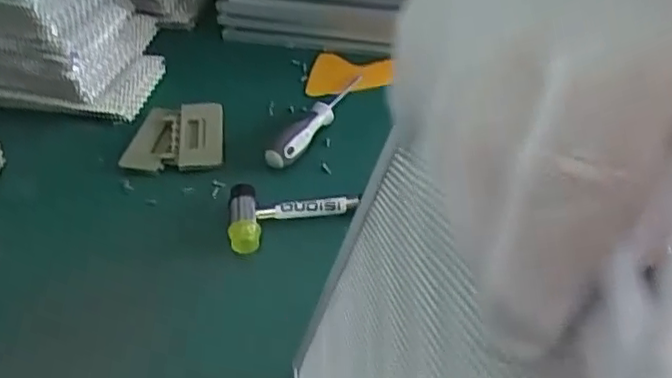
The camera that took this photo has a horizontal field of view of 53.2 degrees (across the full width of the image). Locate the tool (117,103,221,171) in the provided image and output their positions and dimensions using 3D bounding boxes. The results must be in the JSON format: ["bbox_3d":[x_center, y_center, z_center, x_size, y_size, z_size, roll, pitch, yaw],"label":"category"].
[{"bbox_3d":[-0.162,-0.053,0.665,0.095,0.009,0.088,-8,48,-1],"label":"tool"}]

